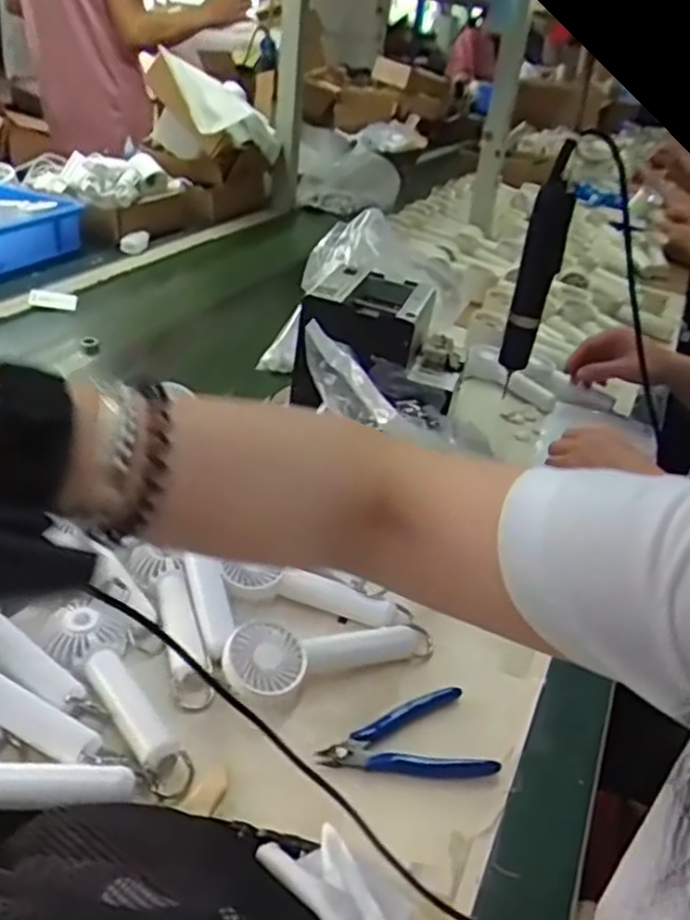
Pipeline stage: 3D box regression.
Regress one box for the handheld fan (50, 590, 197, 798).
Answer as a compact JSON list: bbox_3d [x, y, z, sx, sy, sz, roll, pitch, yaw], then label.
[{"bbox_3d":[-0.151,0.153,0.487,0.053,0.033,0.154,-16,39,-32],"label":"handheld fan"}]

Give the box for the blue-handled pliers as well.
[{"bbox_3d":[0.042,0.196,0.496,0.114,0.014,0.066,-8,35,-23],"label":"blue-handled pliers"}]

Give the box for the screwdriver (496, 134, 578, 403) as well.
[{"bbox_3d":[0.203,-0.198,0.771,0.040,0.226,0.038,13,33,9],"label":"screwdriver"}]

